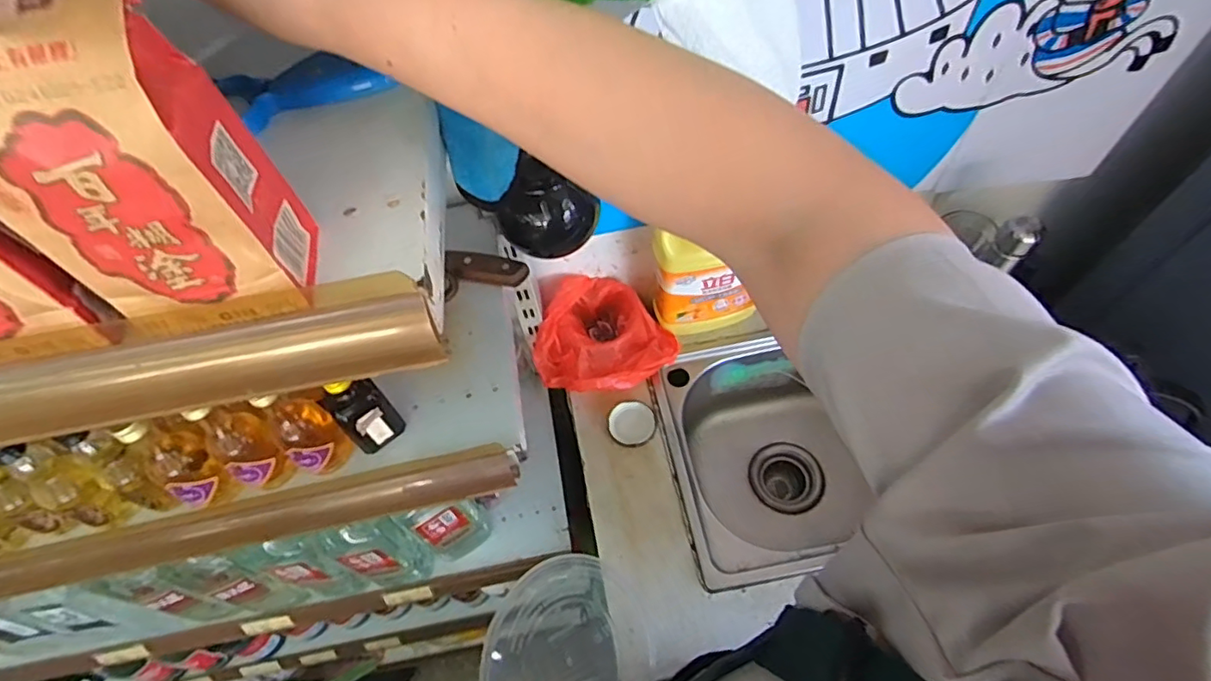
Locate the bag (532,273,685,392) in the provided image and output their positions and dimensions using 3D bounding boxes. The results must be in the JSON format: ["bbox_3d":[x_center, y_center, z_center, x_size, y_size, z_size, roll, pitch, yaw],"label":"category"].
[{"bbox_3d":[0.005,0.000,0.752,0.169,0.072,0.157,22,62,17],"label":"bag"}]

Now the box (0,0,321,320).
[{"bbox_3d":[-0.163,-0.057,0.197,0.068,0.113,0.048,-15,58,-5],"label":"box"}]

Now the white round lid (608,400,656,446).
[{"bbox_3d":[0.035,0.109,0.745,0.060,0.006,0.063,-2,58,3],"label":"white round lid"}]

